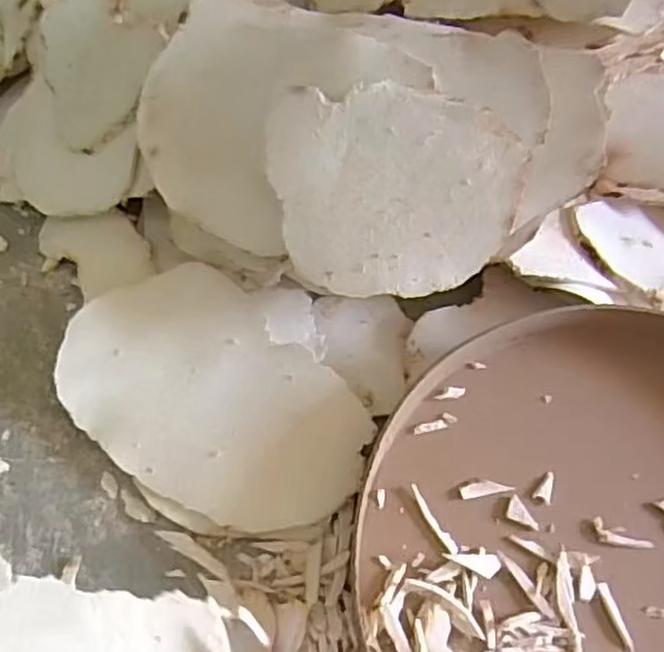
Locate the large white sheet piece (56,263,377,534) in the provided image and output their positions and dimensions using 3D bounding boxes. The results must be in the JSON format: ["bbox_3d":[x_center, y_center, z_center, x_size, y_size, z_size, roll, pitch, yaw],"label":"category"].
[{"bbox_3d":[-0.074,0.047,0.437,0.193,0.030,0.121,39,67,22],"label":"large white sheet piece"}]

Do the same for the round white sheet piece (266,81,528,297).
[{"bbox_3d":[0.035,-0.079,0.411,0.142,0.009,0.123,0,82,6],"label":"round white sheet piece"}]

